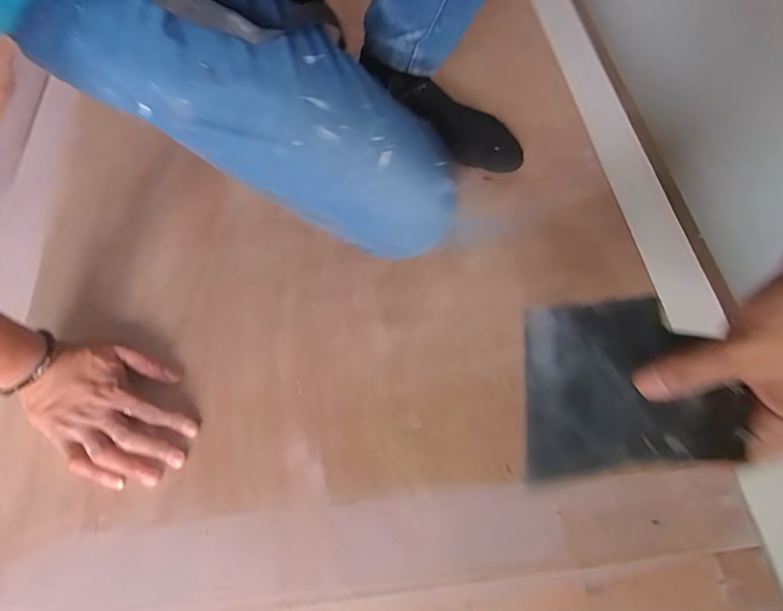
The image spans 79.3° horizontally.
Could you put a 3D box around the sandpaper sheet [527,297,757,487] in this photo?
[{"bbox_3d":[0.149,0.047,0.316,0.128,0.007,0.127,-20,48,39],"label":"sandpaper sheet"}]

